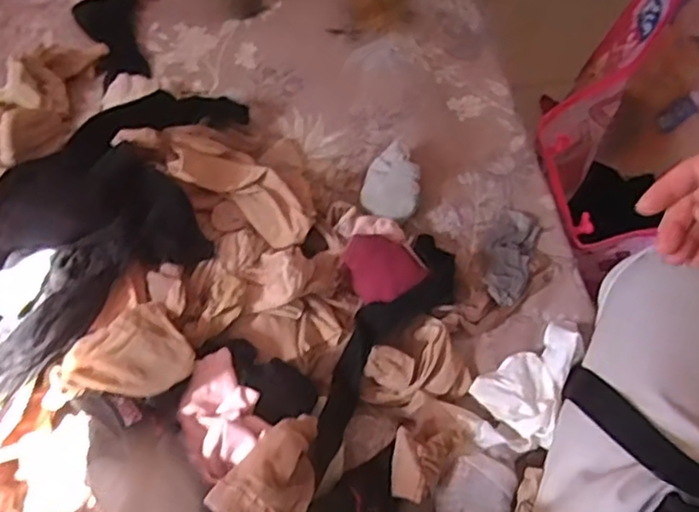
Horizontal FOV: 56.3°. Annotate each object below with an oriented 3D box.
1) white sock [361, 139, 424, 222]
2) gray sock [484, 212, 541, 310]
[{"bbox_3d":[0.046,-0.074,0.671,0.057,0.038,0.090,16,66,5],"label":"white sock"},{"bbox_3d":[0.164,-0.001,0.665,0.046,0.020,0.113,21,66,7],"label":"gray sock"}]

